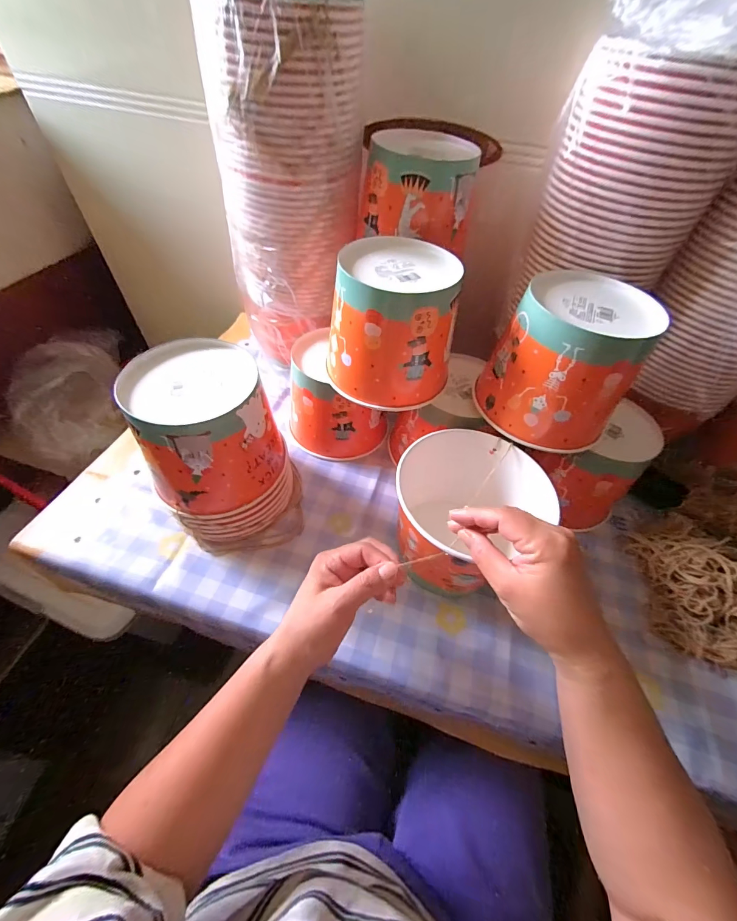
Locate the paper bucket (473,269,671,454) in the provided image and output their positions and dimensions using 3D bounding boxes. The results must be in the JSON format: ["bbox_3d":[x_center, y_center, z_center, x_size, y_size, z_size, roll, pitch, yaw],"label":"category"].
[{"bbox_3d":[0.222,-0.107,0.405,0.143,0.133,0.145,2,52,-2],"label":"paper bucket"}]

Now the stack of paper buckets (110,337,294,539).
[{"bbox_3d":[-0.173,-0.017,0.425,0.141,0.186,0.151,-25,58,-21],"label":"stack of paper buckets"}]

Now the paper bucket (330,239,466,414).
[{"bbox_3d":[0.034,-0.156,0.421,0.134,0.129,0.136,2,52,-2],"label":"paper bucket"}]

